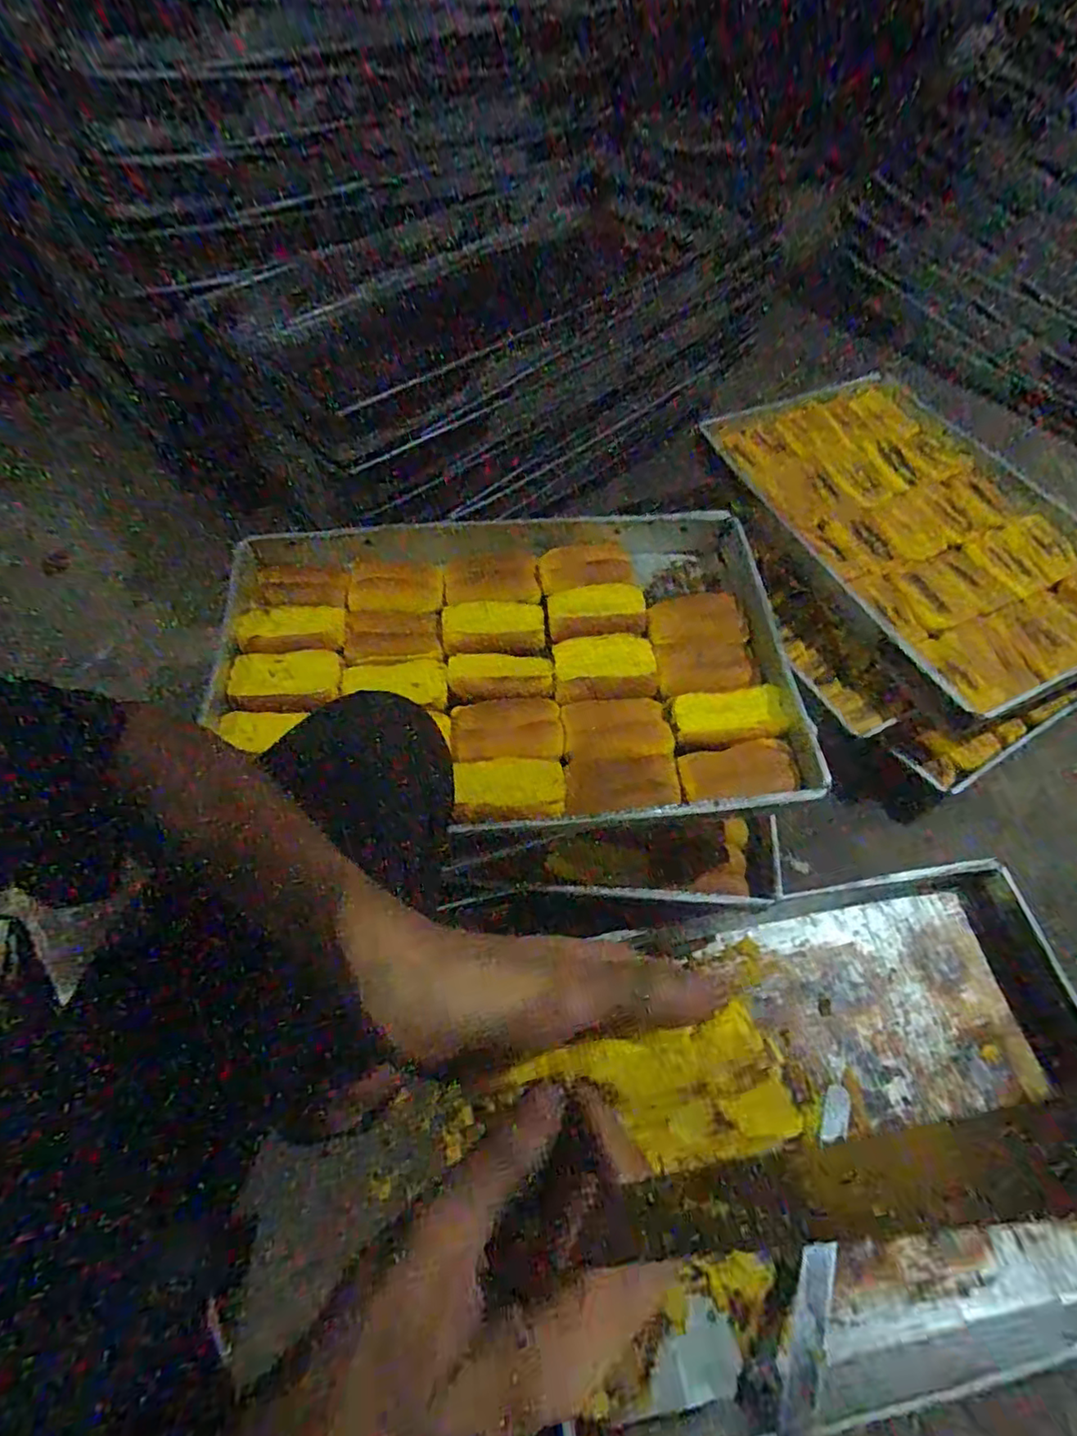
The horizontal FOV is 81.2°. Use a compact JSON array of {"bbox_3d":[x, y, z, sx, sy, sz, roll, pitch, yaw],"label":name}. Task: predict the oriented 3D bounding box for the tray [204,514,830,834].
[{"bbox_3d":[-0.024,-0.060,0.674,0.602,0.070,0.384,-4,58,-4],"label":"tray"}]

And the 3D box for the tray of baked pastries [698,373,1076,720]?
[{"bbox_3d":[0.555,-0.292,0.922,0.412,0.055,0.608,-24,60,-14],"label":"tray of baked pastries"}]

